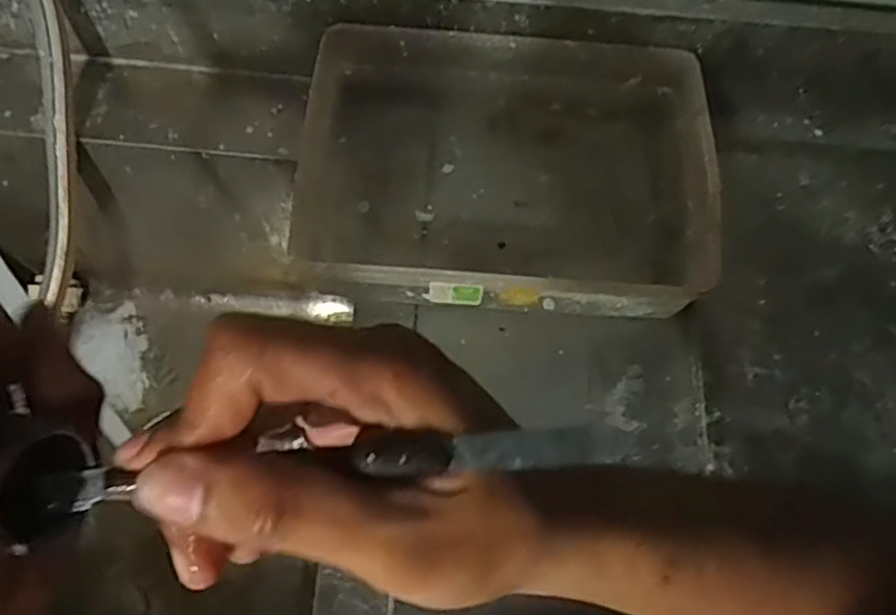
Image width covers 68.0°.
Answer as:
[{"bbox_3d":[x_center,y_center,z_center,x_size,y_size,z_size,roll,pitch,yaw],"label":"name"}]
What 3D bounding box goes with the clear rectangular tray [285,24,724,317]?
[{"bbox_3d":[0.042,-0.099,0.470,0.277,0.050,0.198,4,70,1],"label":"clear rectangular tray"}]

